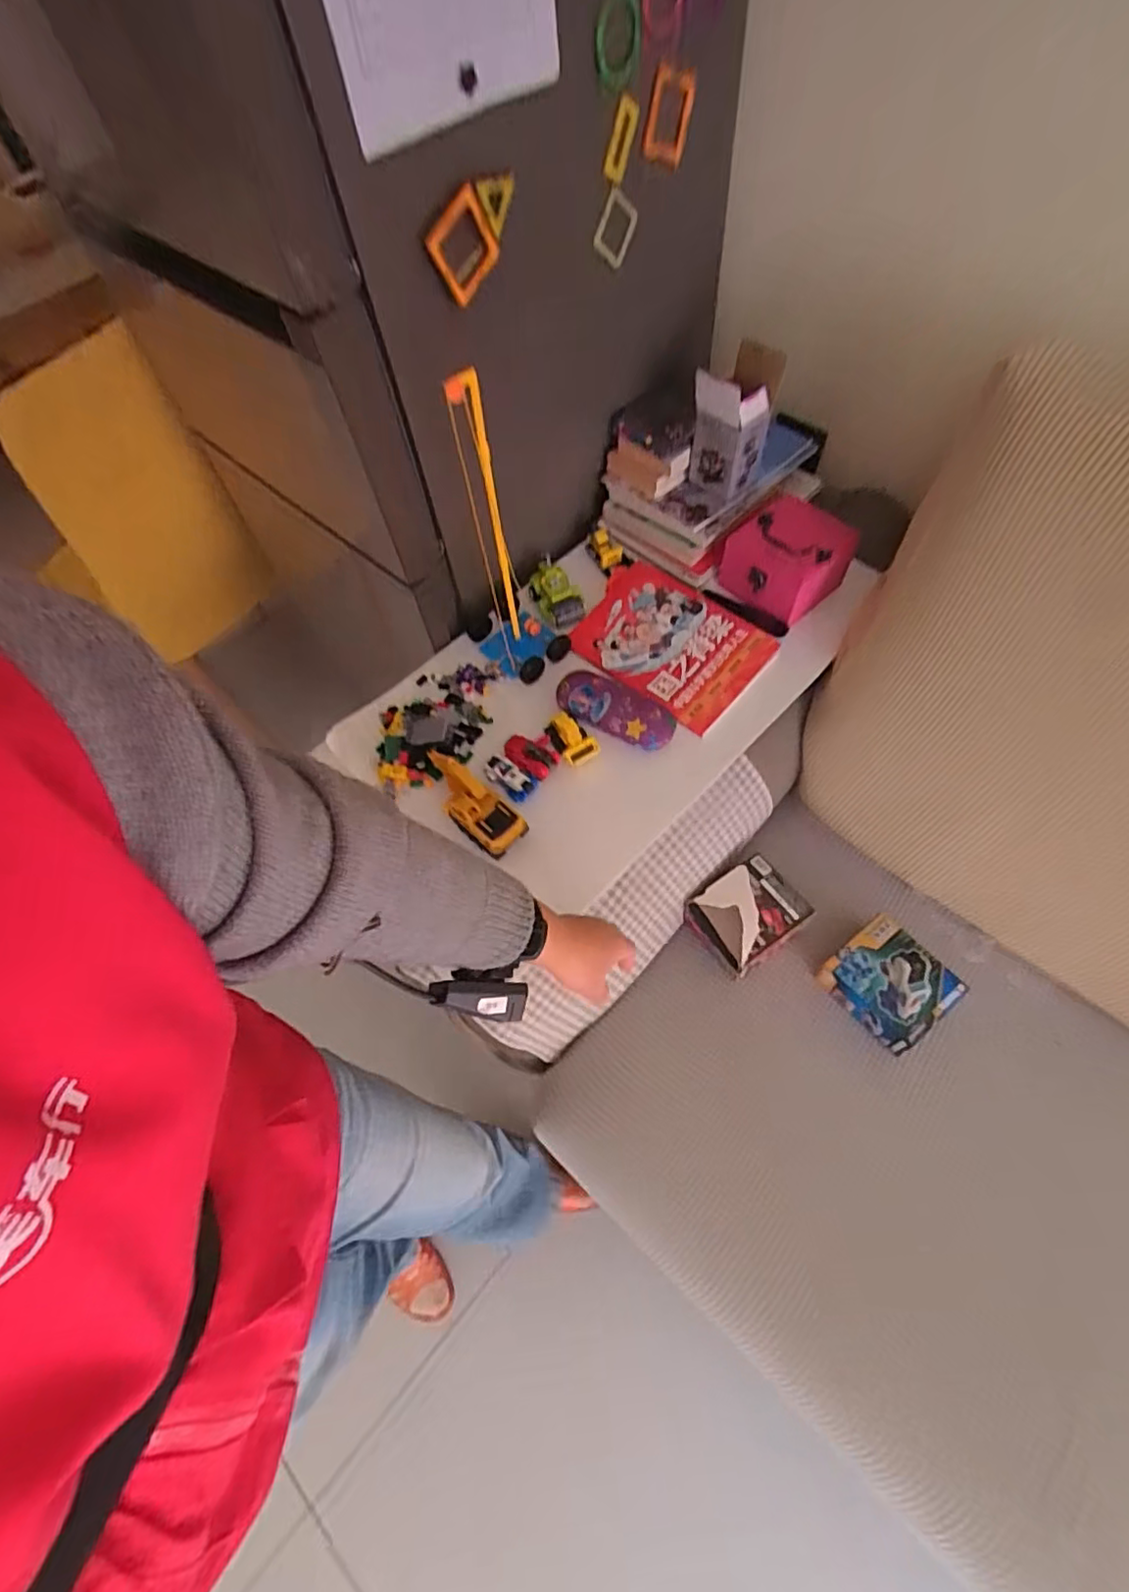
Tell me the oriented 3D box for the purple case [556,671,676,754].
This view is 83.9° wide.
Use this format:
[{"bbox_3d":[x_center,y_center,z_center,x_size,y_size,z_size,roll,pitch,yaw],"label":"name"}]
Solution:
[{"bbox_3d":[0.064,-0.108,0.779,0.149,0.029,0.069,25,65,18],"label":"purple case"}]

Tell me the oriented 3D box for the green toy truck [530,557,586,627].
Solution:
[{"bbox_3d":[-0.009,-0.278,0.861,0.059,0.042,0.082,-24,61,-9],"label":"green toy truck"}]

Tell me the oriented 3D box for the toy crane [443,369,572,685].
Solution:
[{"bbox_3d":[-0.072,-0.298,0.710,0.106,0.355,0.134,-23,61,-9],"label":"toy crane"}]

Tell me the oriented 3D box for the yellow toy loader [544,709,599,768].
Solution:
[{"bbox_3d":[0.009,-0.073,0.768,0.041,0.027,0.072,-25,61,-10],"label":"yellow toy loader"}]

